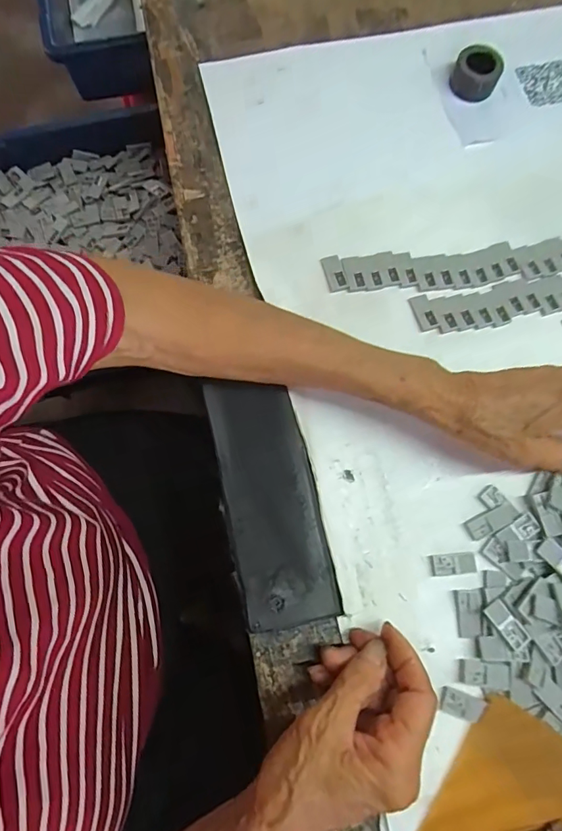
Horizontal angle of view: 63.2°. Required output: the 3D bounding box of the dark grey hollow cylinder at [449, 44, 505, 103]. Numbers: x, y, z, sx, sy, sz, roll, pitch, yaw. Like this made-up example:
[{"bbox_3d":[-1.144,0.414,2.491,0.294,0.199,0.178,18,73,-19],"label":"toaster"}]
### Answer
[{"bbox_3d":[0.161,-0.282,0.377,0.035,0.024,0.028,43,79,8],"label":"dark grey hollow cylinder"}]

